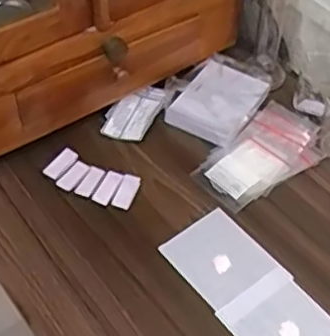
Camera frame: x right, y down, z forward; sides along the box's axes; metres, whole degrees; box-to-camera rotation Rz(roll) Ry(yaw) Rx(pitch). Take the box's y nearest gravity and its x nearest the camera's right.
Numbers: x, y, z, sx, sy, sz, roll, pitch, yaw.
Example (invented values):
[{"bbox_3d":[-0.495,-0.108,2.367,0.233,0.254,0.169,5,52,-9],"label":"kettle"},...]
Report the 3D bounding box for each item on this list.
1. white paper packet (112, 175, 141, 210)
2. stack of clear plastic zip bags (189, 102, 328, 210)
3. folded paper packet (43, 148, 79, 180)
[{"bbox_3d":[-0.041,0.026,0.678,0.021,0.008,0.041,14,50,13],"label":"white paper packet"},{"bbox_3d":[0.107,-0.011,0.701,0.140,0.024,0.084,-36,57,-27],"label":"stack of clear plastic zip bags"},{"bbox_3d":[-0.117,-0.005,0.702,0.021,0.004,0.044,26,53,22],"label":"folded paper packet"}]

